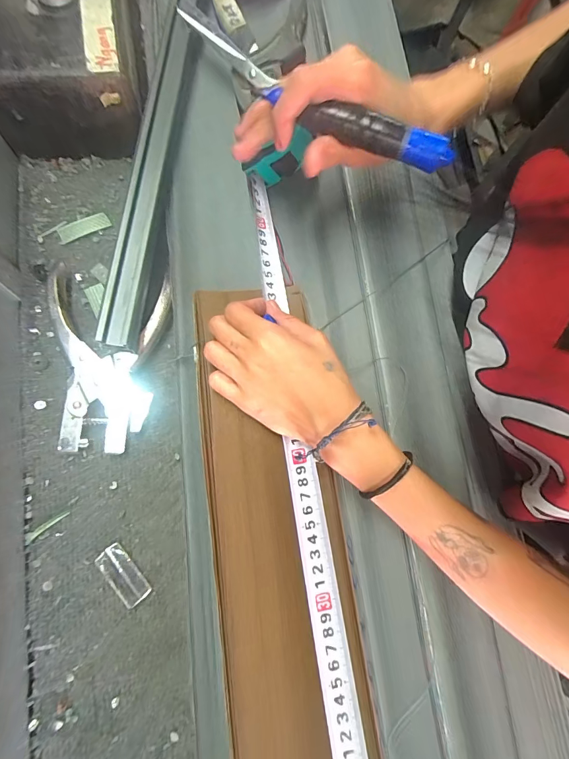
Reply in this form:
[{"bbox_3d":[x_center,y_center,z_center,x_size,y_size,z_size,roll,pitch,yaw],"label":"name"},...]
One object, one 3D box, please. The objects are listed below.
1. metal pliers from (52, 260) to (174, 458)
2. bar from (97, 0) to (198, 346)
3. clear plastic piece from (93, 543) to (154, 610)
[{"bbox_3d":[-0.144,-0.016,0.292,0.088,0.019,0.144,2,77,-6],"label":"metal pliers"},{"bbox_3d":[-0.110,-0.201,0.320,0.024,0.037,0.357,8,77,-5],"label":"bar"},{"bbox_3d":[-0.120,0.146,0.274,0.021,0.004,0.045,-36,86,-22],"label":"clear plastic piece"}]

